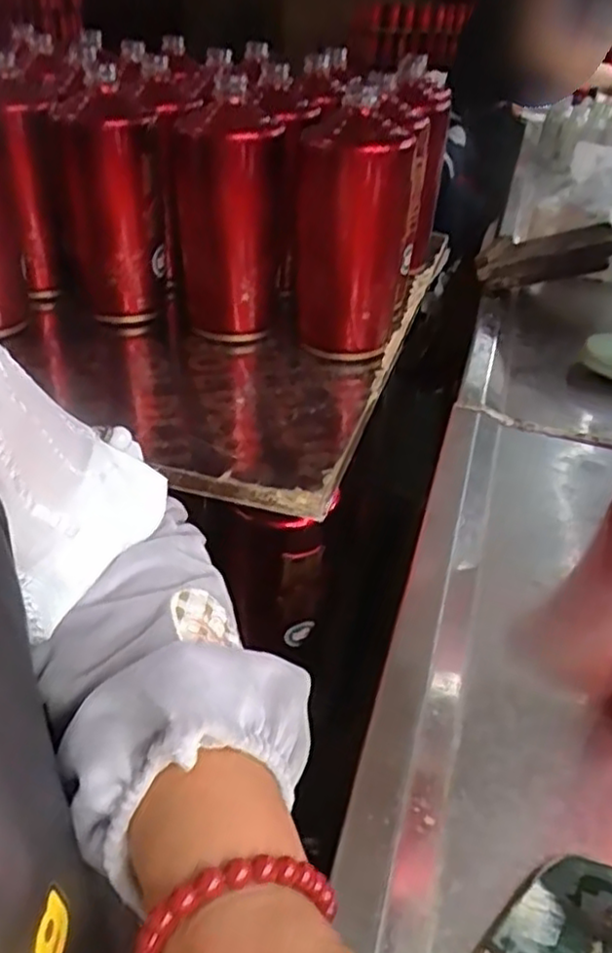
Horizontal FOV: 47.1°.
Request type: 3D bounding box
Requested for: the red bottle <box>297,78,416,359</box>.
[{"bbox_3d":[0.034,-0.195,0.566,0.088,0.178,0.071,9,35,9],"label":"red bottle"}]

